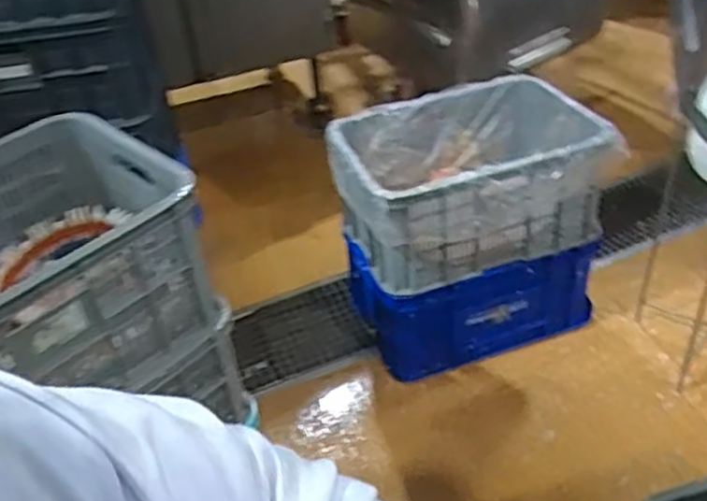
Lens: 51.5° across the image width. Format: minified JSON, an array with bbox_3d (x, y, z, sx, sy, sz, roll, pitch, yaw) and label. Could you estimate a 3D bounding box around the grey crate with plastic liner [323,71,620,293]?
[{"bbox_3d":[0.243,-0.167,1.621,0.545,0.238,0.378,-15,41,-12],"label":"grey crate with plastic liner"}]

